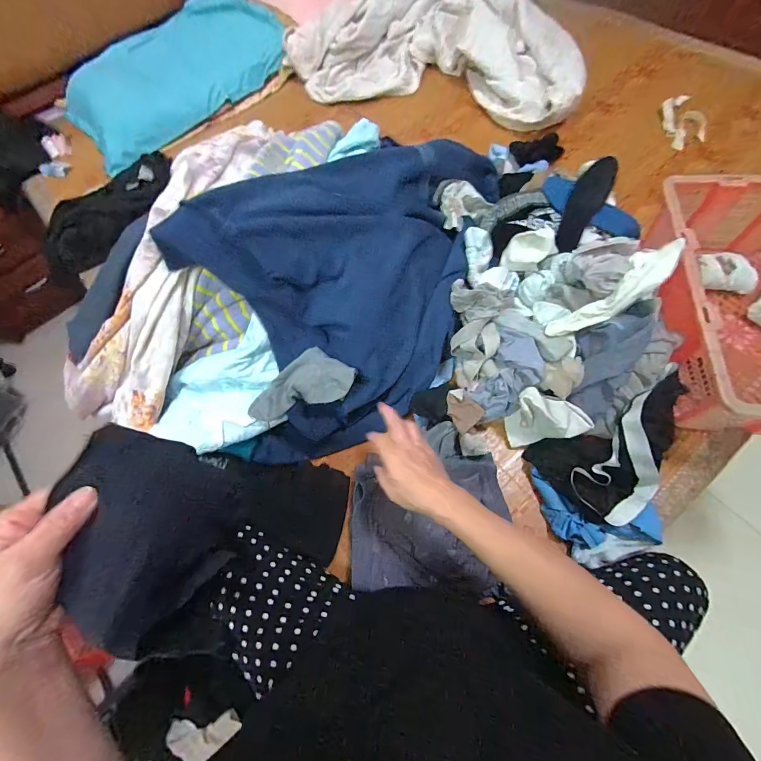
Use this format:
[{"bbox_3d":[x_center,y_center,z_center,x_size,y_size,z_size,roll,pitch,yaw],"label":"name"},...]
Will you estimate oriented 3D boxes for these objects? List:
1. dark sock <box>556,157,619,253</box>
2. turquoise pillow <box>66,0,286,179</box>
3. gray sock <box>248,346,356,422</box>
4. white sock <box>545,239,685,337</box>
[{"bbox_3d":[0.437,-0.377,0.773,0.074,0.039,0.194,27,107,13],"label":"dark sock"},{"bbox_3d":[-0.677,-1.019,1.171,0.706,0.128,0.488,-37,68,-10],"label":"turquoise pillow"},{"bbox_3d":[-0.135,0.008,0.605,0.189,0.032,0.092,-23,68,7],"label":"gray sock"},{"bbox_3d":[0.398,-0.150,0.606,0.252,0.076,0.073,-38,70,7],"label":"white sock"}]

